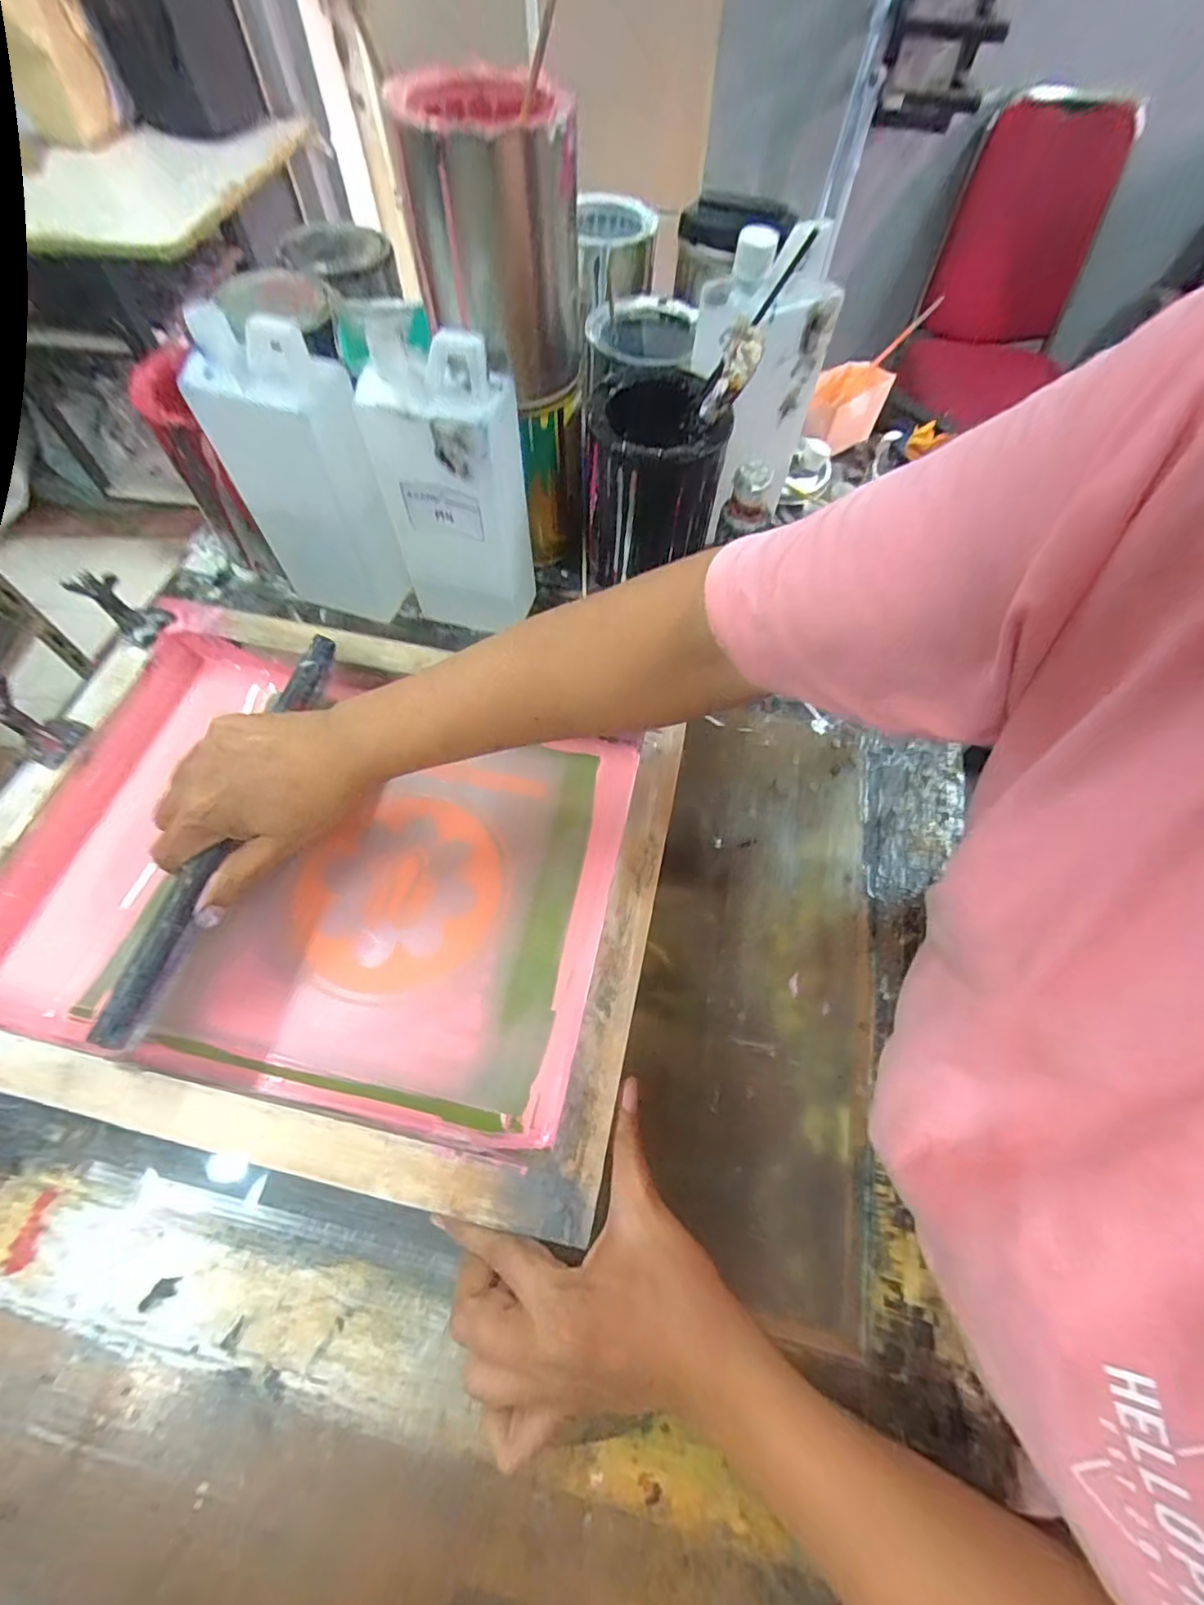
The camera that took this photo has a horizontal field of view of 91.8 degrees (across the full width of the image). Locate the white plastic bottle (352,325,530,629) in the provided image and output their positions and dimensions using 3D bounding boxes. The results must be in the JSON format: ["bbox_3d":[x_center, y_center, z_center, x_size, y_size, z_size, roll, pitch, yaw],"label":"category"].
[{"bbox_3d":[-0.111,-0.230,0.449,0.106,0.210,0.055,8,63,2],"label":"white plastic bottle"}]

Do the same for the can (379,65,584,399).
[{"bbox_3d":[-0.070,-0.362,0.376,0.097,0.123,0.096,1,63,-2],"label":"can"}]

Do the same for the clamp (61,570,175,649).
[{"bbox_3d":[-0.379,-0.156,0.460,0.051,0.044,0.038,20,61,9],"label":"clamp"}]

